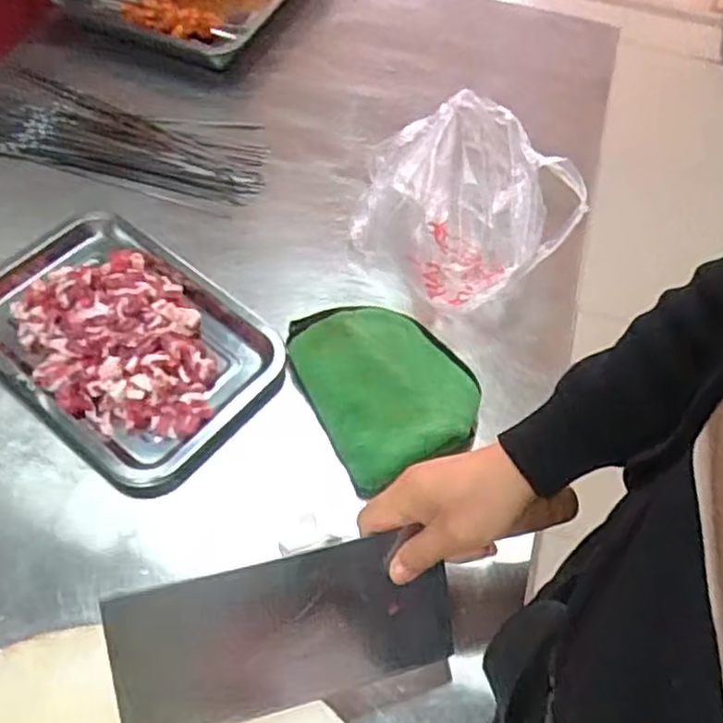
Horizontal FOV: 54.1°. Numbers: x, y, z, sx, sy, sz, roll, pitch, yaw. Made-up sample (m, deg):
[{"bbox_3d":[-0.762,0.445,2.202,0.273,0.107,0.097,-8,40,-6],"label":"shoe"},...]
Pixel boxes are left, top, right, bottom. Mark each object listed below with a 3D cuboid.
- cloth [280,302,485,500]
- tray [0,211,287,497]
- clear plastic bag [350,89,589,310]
[{"bbox_3d":[0.022,0.021,0.694,0.143,0.037,0.179,-20,61,-15],"label":"cloth"},{"bbox_3d":[-0.248,-0.031,0.713,0.330,0.043,0.223,36,62,18],"label":"tray"},{"bbox_3d":[0.116,-0.173,0.799,0.229,0.093,0.234,-28,63,-19],"label":"clear plastic bag"}]

